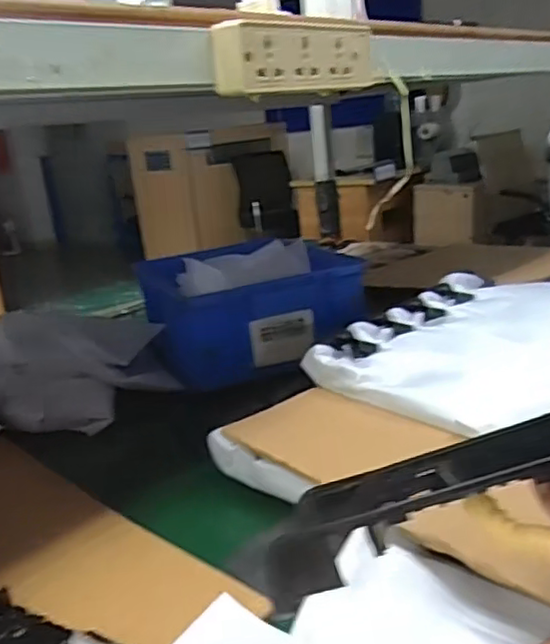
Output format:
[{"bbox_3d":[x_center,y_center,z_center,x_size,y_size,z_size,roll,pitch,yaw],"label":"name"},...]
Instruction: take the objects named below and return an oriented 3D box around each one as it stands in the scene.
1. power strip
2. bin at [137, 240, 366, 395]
[{"bbox_3d":[0.020,-0.219,0.539,0.030,0.054,0.165,11,24,43],"label":"power strip"},{"bbox_3d":[-0.040,-0.033,1.106,0.314,0.139,0.318,-12,18,-18],"label":"bin"}]

